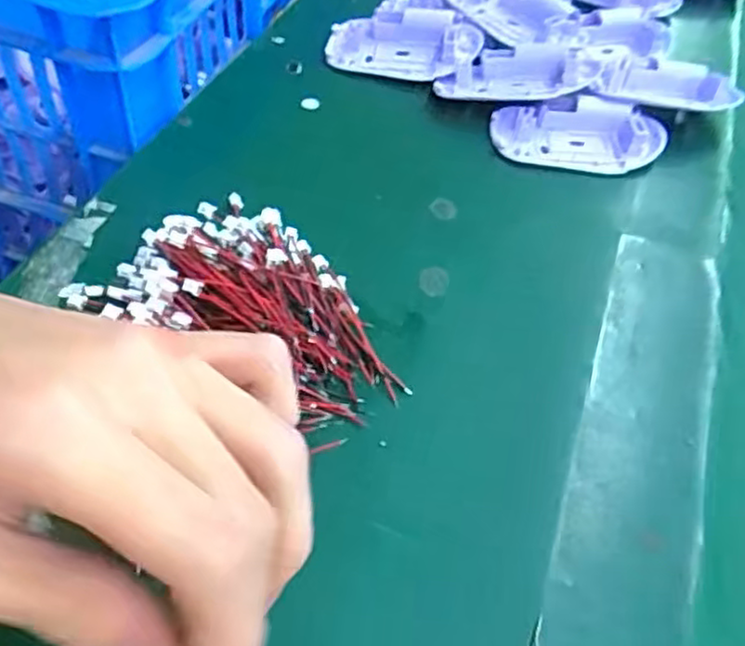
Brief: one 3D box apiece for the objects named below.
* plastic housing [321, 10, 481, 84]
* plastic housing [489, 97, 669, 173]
[{"bbox_3d":[0.019,-0.178,0.445,0.095,0.012,0.052,8,74,14],"label":"plastic housing"},{"bbox_3d":[0.117,-0.108,0.397,0.095,0.019,0.040,8,51,2],"label":"plastic housing"}]

